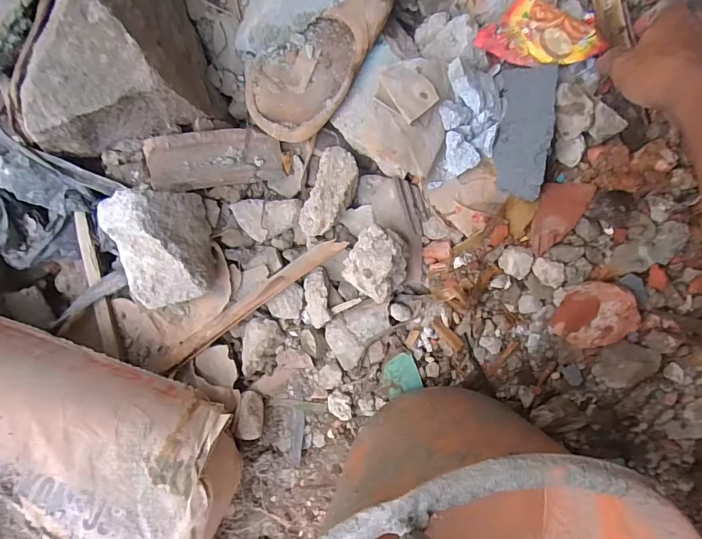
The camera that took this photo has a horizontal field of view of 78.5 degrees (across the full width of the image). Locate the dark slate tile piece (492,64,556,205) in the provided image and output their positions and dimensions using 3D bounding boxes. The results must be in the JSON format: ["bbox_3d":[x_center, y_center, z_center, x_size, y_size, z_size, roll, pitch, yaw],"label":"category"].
[{"bbox_3d":[0.168,-0.134,0.413,0.053,0.014,0.126,4,88,44],"label":"dark slate tile piece"}]

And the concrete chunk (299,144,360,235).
[{"bbox_3d":[-0.022,-0.081,0.460,0.044,0.027,0.094,22,98,-2],"label":"concrete chunk"}]

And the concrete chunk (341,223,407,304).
[{"bbox_3d":[0.029,-0.006,0.433,0.062,0.040,0.068,1,98,4],"label":"concrete chunk"}]

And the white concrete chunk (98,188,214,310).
[{"bbox_3d":[-0.189,-0.021,0.431,0.075,0.076,0.113,-10,97,5],"label":"white concrete chunk"}]

